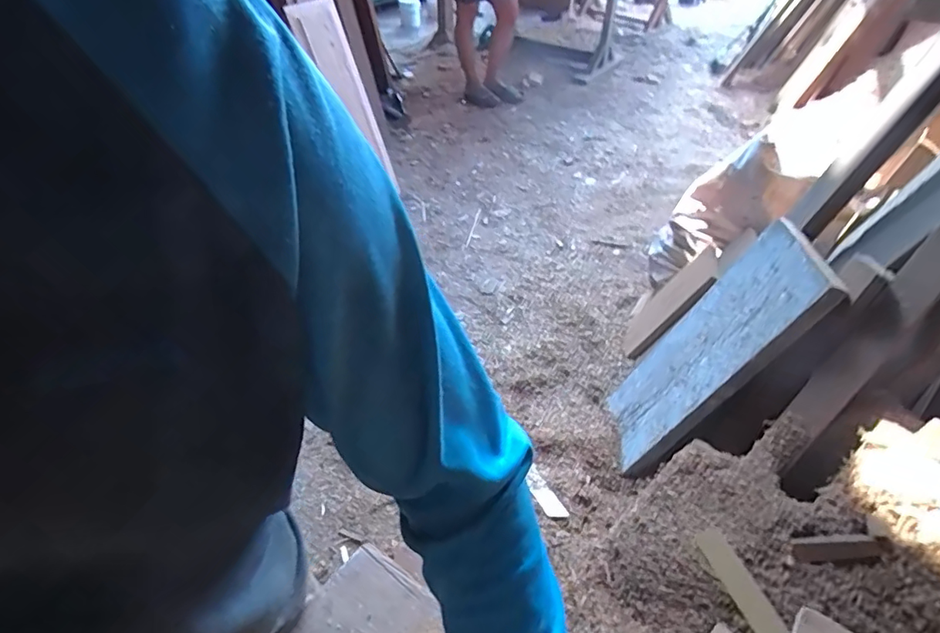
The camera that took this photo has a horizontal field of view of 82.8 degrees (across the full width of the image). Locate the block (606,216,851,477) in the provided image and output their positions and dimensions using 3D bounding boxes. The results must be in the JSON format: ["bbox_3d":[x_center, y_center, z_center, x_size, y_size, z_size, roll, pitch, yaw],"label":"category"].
[{"bbox_3d":[0.517,0.079,1.193,0.051,0.607,0.284,20,36,-18],"label":"block"}]

